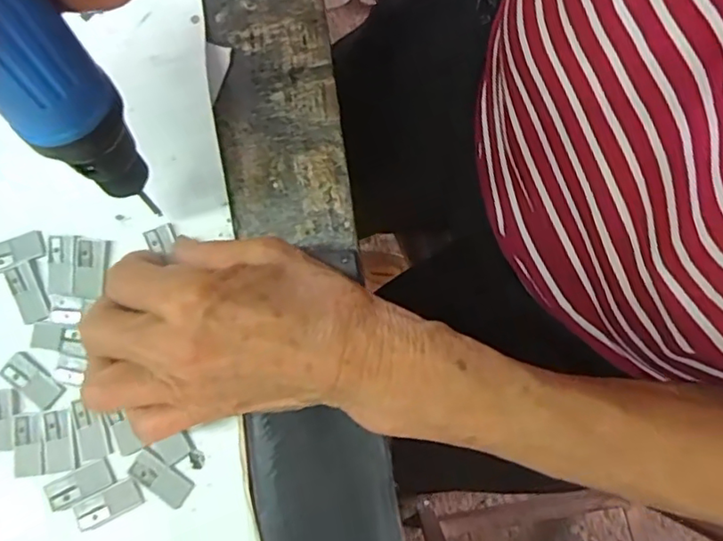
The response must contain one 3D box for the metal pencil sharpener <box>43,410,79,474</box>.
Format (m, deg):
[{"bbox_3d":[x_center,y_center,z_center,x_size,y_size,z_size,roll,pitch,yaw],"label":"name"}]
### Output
[{"bbox_3d":[-0.135,0.076,0.258,0.014,0.004,0.026,-12,80,-1],"label":"metal pencil sharpener"}]

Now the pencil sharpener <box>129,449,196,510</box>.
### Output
[{"bbox_3d":[-0.088,0.091,0.254,0.028,0.004,0.014,34,82,6],"label":"pencil sharpener"}]

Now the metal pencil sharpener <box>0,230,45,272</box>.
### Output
[{"bbox_3d":[-0.164,-0.009,0.273,0.030,0.004,0.014,-19,80,-3],"label":"metal pencil sharpener"}]

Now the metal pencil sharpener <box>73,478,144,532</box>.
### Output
[{"bbox_3d":[-0.110,0.102,0.252,0.029,0.004,0.012,-26,80,-4],"label":"metal pencil sharpener"}]

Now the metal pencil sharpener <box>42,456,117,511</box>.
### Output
[{"bbox_3d":[-0.124,0.094,0.254,0.030,0.004,0.013,-25,80,-4],"label":"metal pencil sharpener"}]

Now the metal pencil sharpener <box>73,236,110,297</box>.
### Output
[{"bbox_3d":[-0.126,-0.002,0.269,0.016,0.004,0.027,4,80,2],"label":"metal pencil sharpener"}]

